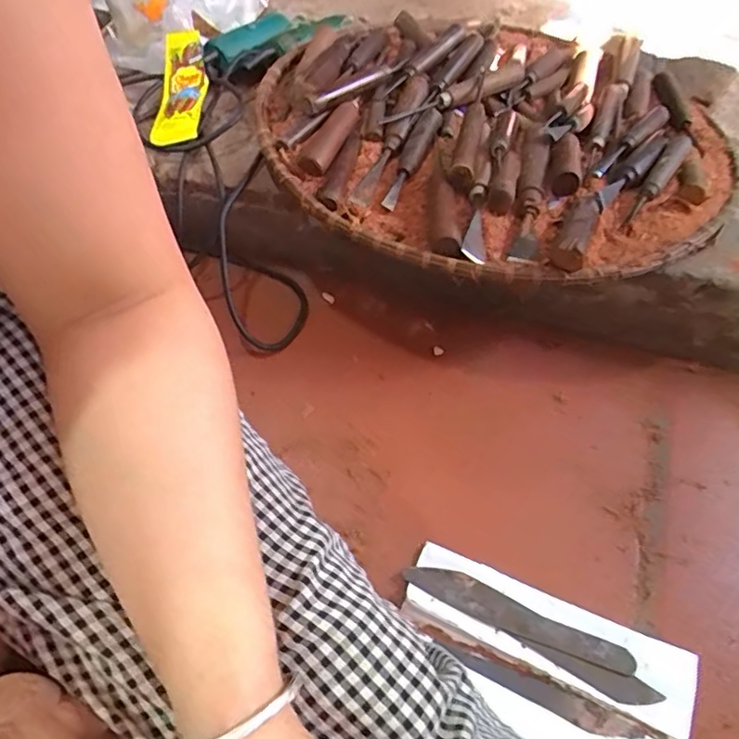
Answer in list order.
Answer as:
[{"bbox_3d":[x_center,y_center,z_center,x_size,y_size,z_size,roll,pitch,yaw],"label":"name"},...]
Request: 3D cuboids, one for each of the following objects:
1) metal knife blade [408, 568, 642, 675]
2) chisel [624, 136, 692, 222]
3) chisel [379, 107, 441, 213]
[{"bbox_3d":[0.110,0.186,0.416,0.170,0.004,0.025,21,56,13],"label":"metal knife blade"},{"bbox_3d":[0.300,-0.199,0.570,0.022,0.026,0.157,30,58,19],"label":"chisel"},{"bbox_3d":[0.042,-0.218,0.554,0.022,0.028,0.146,20,57,12],"label":"chisel"}]

